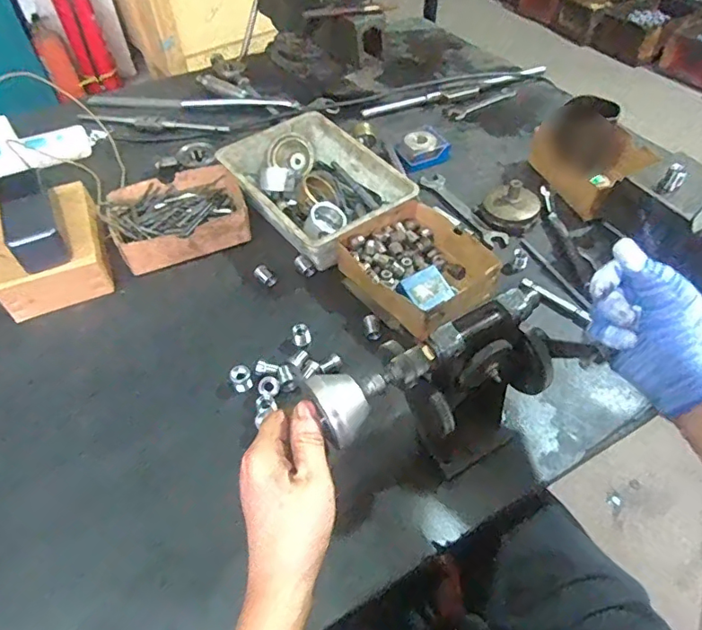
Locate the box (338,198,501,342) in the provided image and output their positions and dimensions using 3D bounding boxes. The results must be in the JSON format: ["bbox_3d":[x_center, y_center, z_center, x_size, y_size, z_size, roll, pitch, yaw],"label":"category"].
[{"bbox_3d":[0.088,-0.063,0.633,0.152,0.050,0.179,-35,58,-24],"label":"box"}]

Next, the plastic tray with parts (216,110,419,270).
[{"bbox_3d":[-0.050,-0.176,0.708,0.170,0.060,0.238,-32,57,-23],"label":"plastic tray with parts"}]

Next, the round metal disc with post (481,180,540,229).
[{"bbox_3d":[0.217,-0.147,0.707,0.079,0.058,0.066,13,52,12],"label":"round metal disc with post"}]

